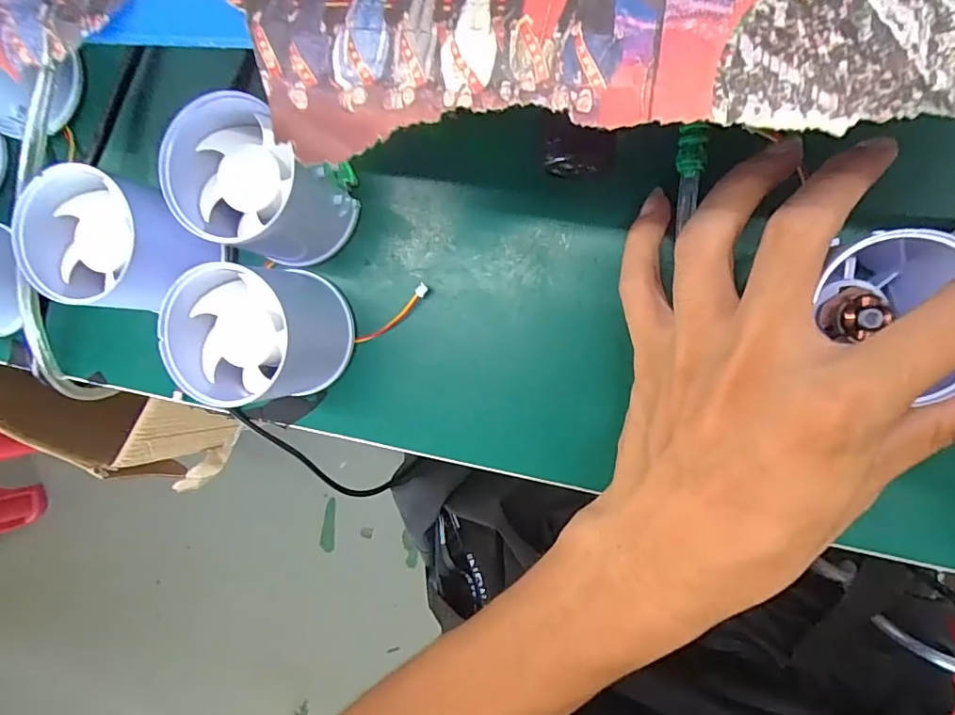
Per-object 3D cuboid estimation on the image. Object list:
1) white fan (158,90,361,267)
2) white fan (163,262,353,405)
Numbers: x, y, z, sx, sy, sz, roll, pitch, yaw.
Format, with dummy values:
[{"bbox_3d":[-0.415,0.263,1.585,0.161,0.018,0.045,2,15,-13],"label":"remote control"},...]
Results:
[{"bbox_3d":[-0.085,-0.066,0.210,0.047,0.055,0.055,-42,86,9],"label":"white fan"},{"bbox_3d":[-0.085,-0.008,0.215,0.052,0.053,0.053,1,94,9],"label":"white fan"}]

